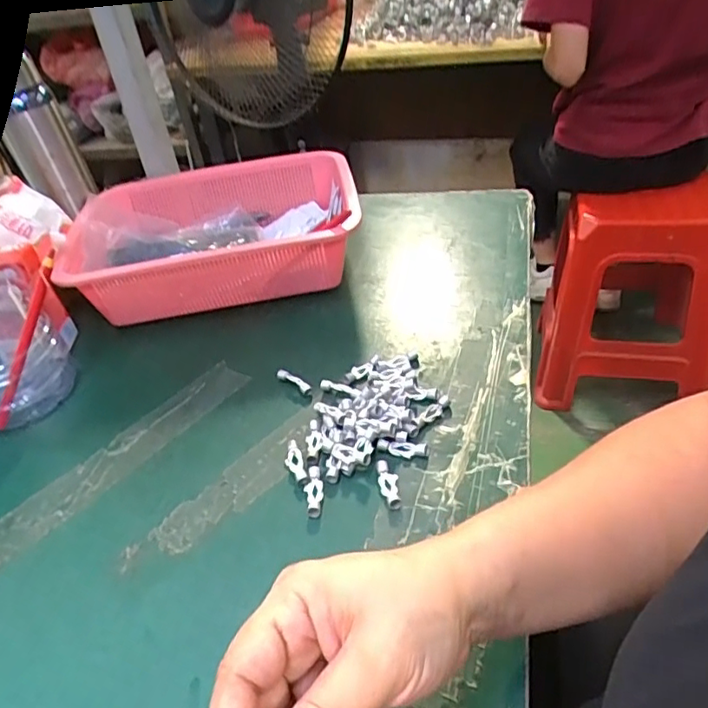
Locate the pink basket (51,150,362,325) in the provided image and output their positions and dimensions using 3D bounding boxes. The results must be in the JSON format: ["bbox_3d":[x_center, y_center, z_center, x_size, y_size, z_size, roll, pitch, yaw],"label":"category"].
[{"bbox_3d":[-0.141,-0.127,0.630,0.292,0.090,0.217,-6,39,2],"label":"pink basket"}]

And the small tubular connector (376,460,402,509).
[{"bbox_3d":[0.024,0.089,0.392,0.013,0.008,0.036,-8,39,-1],"label":"small tubular connector"}]

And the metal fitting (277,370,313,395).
[{"bbox_3d":[-0.051,0.023,0.488,0.038,0.008,0.009,24,49,33],"label":"metal fitting"}]

